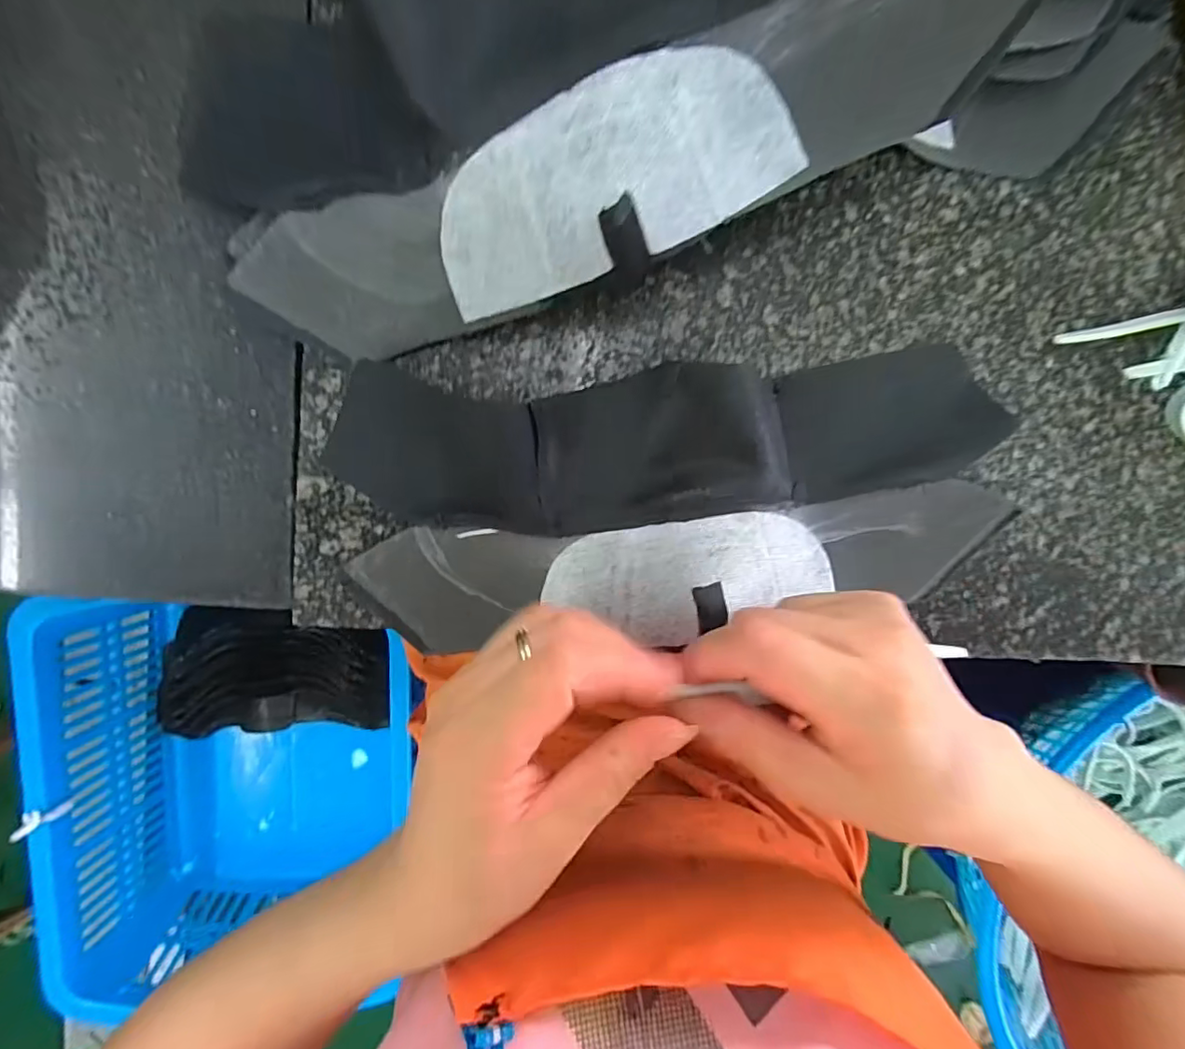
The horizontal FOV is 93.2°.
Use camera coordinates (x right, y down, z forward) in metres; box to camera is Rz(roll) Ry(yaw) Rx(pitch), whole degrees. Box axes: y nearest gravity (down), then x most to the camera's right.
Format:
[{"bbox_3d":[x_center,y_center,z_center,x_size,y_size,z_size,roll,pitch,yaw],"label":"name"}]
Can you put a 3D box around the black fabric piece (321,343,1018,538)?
[{"bbox_3d":[0.042,-0.038,0.265,0.314,0.024,0.074,-4,97,-5],"label":"black fabric piece"}]

